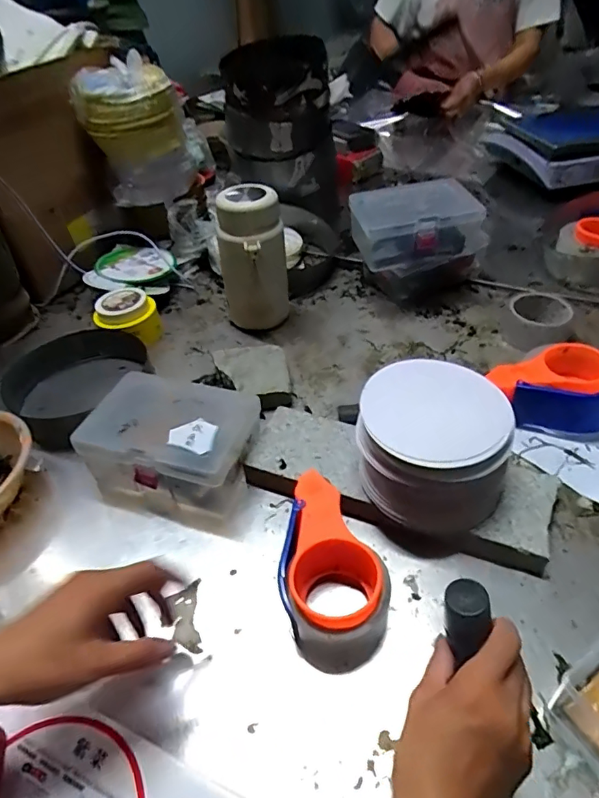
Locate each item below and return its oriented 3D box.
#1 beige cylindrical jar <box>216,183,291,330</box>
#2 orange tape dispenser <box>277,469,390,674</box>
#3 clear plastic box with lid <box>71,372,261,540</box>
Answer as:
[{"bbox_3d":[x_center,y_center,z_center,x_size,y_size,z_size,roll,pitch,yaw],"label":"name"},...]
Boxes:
[{"bbox_3d":[-0.068,-0.195,0.753,0.095,0.204,0.097,-4,43,3],"label":"beige cylindrical jar"},{"bbox_3d":[0.024,0.152,0.476,0.092,0.067,0.166,-10,43,-4],"label":"orange tape dispenser"},{"bbox_3d":[-0.144,0.052,0.589,0.181,0.085,0.142,7,45,14],"label":"clear plastic box with lid"}]

